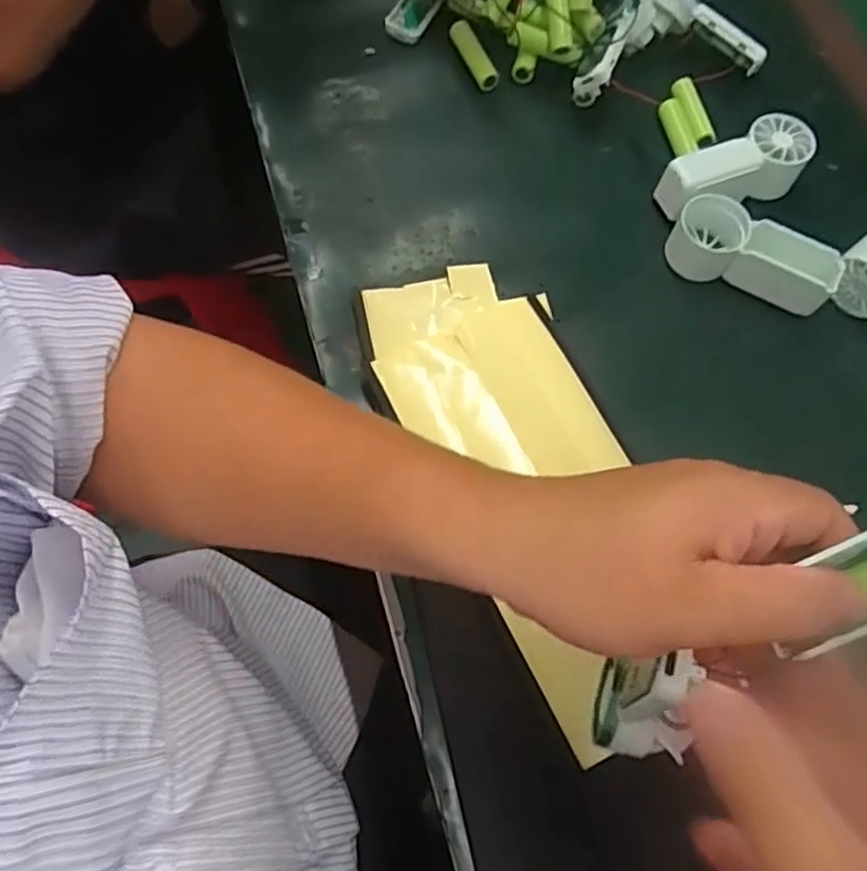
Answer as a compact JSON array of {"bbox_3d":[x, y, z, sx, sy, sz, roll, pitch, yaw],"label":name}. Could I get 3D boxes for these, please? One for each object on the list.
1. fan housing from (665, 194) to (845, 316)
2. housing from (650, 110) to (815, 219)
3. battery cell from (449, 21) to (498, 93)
[{"bbox_3d":[0.186,-0.105,0.416,0.093,0.032,0.041,25,68,6],"label":"fan housing"},{"bbox_3d":[0.181,-0.159,0.436,0.094,0.036,0.036,-25,71,-14],"label":"housing"},{"bbox_3d":[0.027,-0.255,0.483,0.016,0.015,0.055,-22,71,-13],"label":"battery cell"}]

